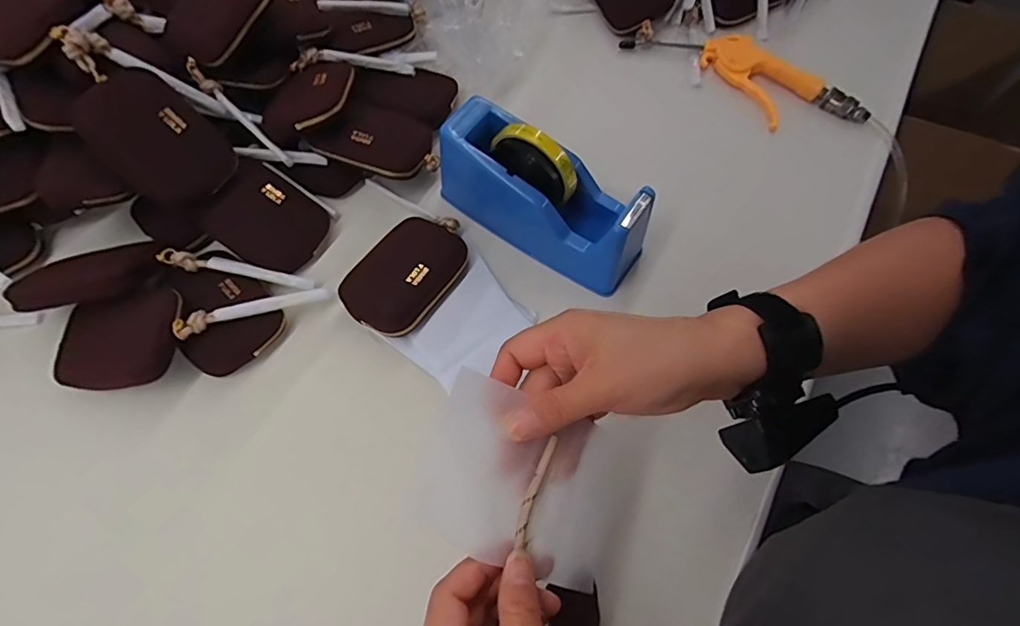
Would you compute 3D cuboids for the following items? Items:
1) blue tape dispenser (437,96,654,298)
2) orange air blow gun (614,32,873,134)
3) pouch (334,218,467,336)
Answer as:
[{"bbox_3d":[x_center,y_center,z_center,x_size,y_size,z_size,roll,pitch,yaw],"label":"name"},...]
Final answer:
[{"bbox_3d":[0.029,-0.112,0.463,0.203,0.098,0.073,36,71,14],"label":"blue tape dispenser"},{"bbox_3d":[0.265,-0.274,0.576,0.266,0.022,0.080,38,71,15],"label":"orange air blow gun"},{"bbox_3d":[-0.089,-0.038,0.466,0.072,0.031,0.127,29,69,12],"label":"pouch"}]

